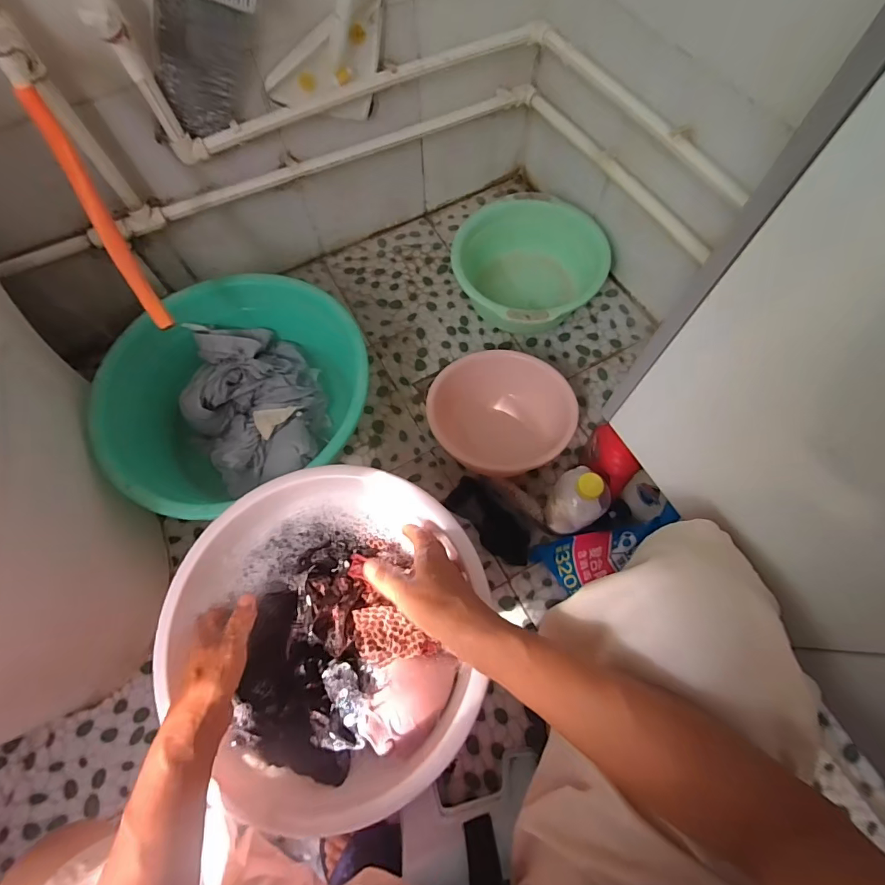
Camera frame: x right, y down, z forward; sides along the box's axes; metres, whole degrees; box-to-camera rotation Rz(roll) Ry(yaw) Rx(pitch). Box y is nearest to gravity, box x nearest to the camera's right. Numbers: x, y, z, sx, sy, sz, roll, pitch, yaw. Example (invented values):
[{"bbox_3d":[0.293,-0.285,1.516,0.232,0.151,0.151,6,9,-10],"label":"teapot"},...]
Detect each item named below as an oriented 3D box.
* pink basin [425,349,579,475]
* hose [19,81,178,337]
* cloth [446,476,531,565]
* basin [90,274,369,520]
[{"bbox_3d":[0.118,-0.062,0.883,0.272,0.119,0.225,15,69,8],"label":"pink basin"},{"bbox_3d":[-0.488,-0.317,0.636,0.032,0.308,0.039,-17,34,-5],"label":"hose"},{"bbox_3d":[0.096,0.150,0.846,0.082,0.038,0.188,-42,73,-14],"label":"cloth"},{"bbox_3d":[-0.376,-0.086,0.846,0.471,0.170,0.435,-1,68,2],"label":"basin"}]

